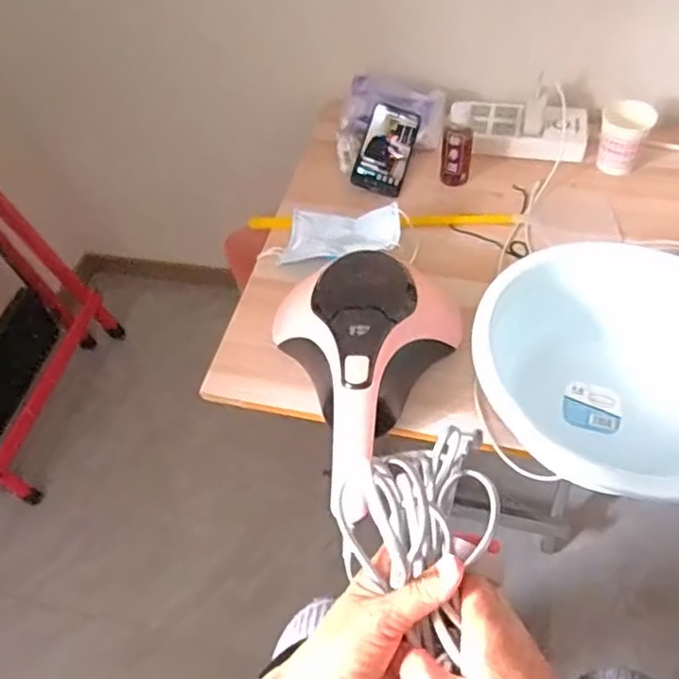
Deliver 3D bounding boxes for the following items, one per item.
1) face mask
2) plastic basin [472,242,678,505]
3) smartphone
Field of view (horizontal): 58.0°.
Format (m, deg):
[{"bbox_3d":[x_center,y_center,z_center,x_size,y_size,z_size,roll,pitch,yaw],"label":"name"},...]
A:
[{"bbox_3d":[0.002,-0.135,0.803,0.155,0.058,0.087,6,56,8],"label":"face mask"},{"bbox_3d":[0.273,0.049,0.620,0.269,0.130,0.261,-2,55,3],"label":"plastic basin"},{"bbox_3d":[0.072,-0.288,0.931,0.075,0.013,0.162,19,66,-2],"label":"smartphone"}]

